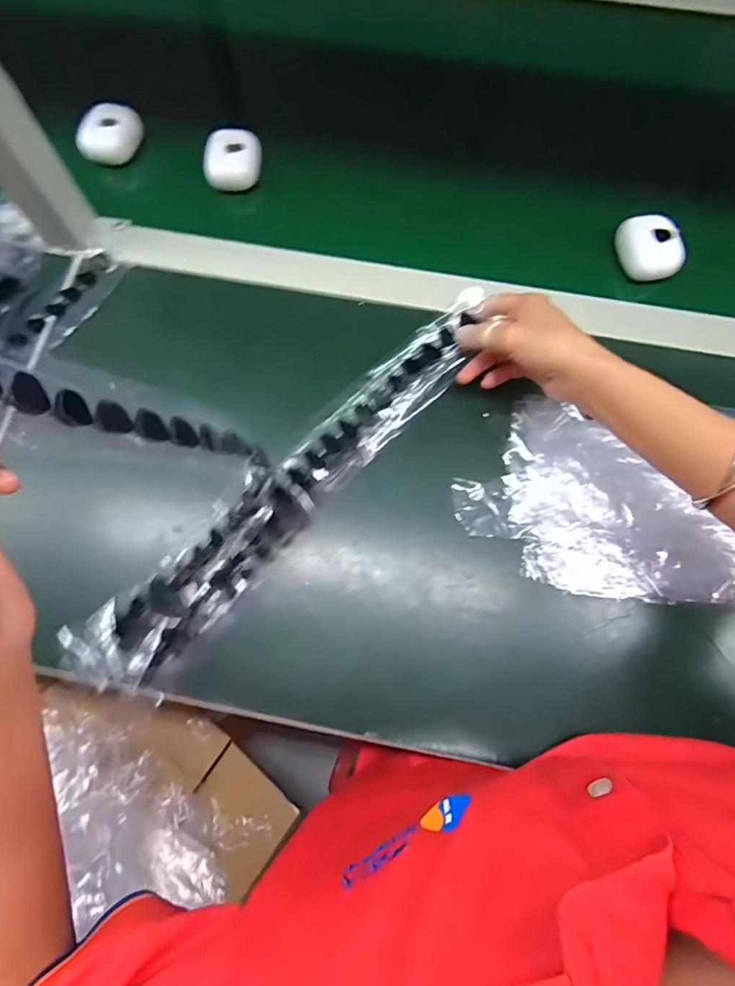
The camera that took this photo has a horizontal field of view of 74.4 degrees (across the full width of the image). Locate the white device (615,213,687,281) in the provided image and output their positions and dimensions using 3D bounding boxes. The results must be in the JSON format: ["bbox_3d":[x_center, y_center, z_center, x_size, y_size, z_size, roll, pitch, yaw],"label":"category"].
[{"bbox_3d":[0.251,-0.220,0.431,0.046,0.024,0.059,-18,74,-6],"label":"white device"}]

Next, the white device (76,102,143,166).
[{"bbox_3d":[-0.254,-0.352,0.477,0.052,0.024,0.053,4,73,1],"label":"white device"}]

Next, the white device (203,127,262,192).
[{"bbox_3d":[-0.129,-0.320,0.466,0.047,0.026,0.049,9,73,2],"label":"white device"}]

